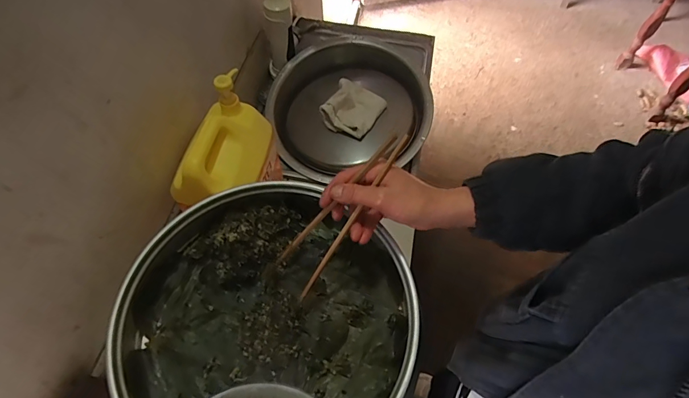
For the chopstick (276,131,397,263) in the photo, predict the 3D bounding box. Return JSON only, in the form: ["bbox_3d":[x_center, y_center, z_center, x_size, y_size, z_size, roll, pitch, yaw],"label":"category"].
[{"bbox_3d":[-0.014,0.005,0.453,0.212,0.009,0.011,-47,63,17],"label":"chopstick"}]

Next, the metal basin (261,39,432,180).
[{"bbox_3d":[0.010,-0.218,0.953,0.365,0.154,0.339,0,58,0],"label":"metal basin"}]

